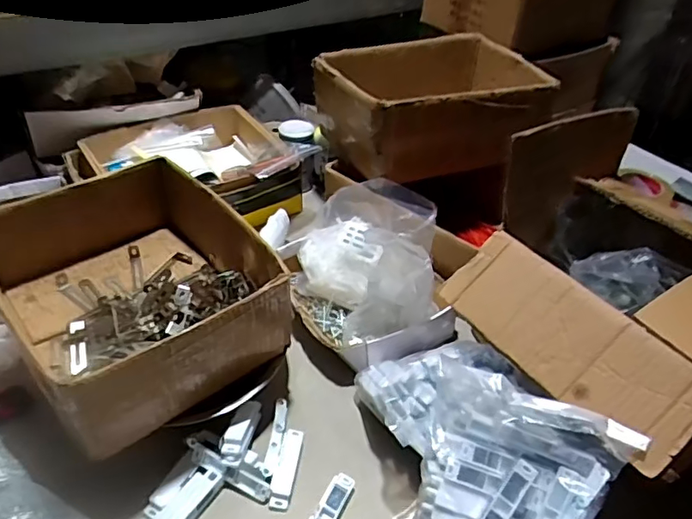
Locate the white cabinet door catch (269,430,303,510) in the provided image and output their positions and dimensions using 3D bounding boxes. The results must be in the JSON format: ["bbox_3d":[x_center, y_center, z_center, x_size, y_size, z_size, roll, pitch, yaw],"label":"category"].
[{"bbox_3d":[-0.067,0.234,0.616,0.024,0.005,0.096,7,40,4],"label":"white cabinet door catch"}]

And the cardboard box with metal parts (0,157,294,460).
[{"bbox_3d":[-0.245,0.038,0.636,0.254,0.133,0.303,-28,49,-32],"label":"cardboard box with metal parts"}]

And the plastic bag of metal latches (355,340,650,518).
[{"bbox_3d":[0.125,0.193,0.581,0.185,0.146,0.287,-23,47,-29],"label":"plastic bag of metal latches"}]

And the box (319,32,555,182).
[{"bbox_3d":[0.139,-0.251,0.907,0.326,0.136,0.243,-16,44,-23],"label":"box"}]

